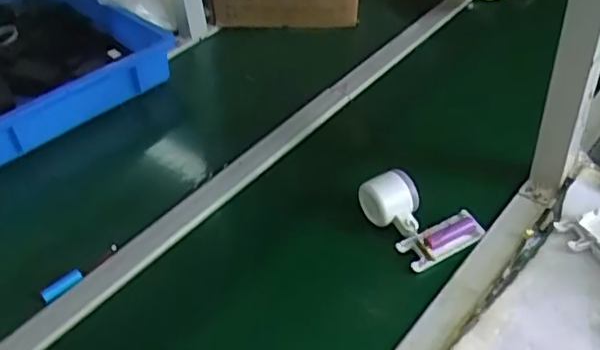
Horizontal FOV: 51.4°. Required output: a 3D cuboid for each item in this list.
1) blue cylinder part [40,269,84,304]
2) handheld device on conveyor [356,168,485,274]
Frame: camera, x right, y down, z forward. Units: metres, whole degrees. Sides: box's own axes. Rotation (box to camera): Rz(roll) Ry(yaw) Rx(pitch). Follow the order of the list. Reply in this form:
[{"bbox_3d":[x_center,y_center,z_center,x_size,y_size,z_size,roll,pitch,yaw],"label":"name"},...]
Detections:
[{"bbox_3d":[-0.279,0.129,0.732,0.052,0.012,0.018,-34,50,-9],"label":"blue cylinder part"},{"bbox_3d":[0.146,0.042,0.752,0.100,0.063,0.117,-24,45,-18],"label":"handheld device on conveyor"}]

